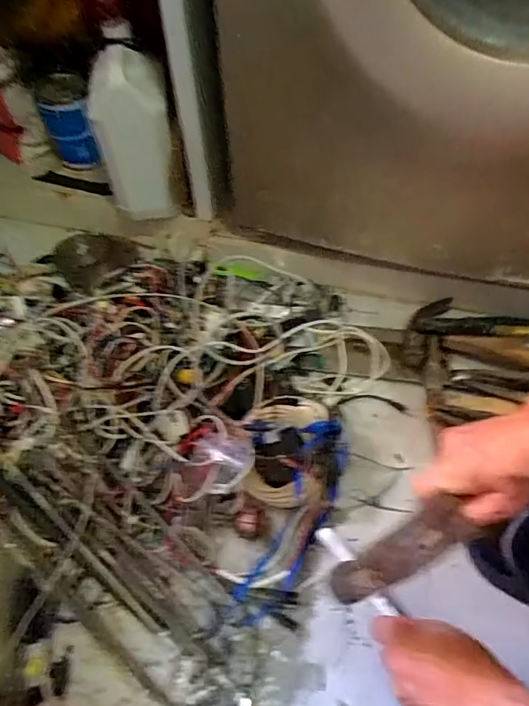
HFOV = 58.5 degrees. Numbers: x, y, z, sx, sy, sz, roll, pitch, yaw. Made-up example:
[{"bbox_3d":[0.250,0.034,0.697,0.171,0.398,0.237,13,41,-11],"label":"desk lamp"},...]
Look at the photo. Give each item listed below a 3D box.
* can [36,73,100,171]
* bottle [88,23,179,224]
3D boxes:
[{"bbox_3d":[-0.330,-0.395,0.805,0.090,0.118,0.080,-19,59,-10],"label":"can"},{"bbox_3d":[-0.184,-0.312,0.683,0.104,0.215,0.122,-10,58,-5],"label":"bottle"}]

